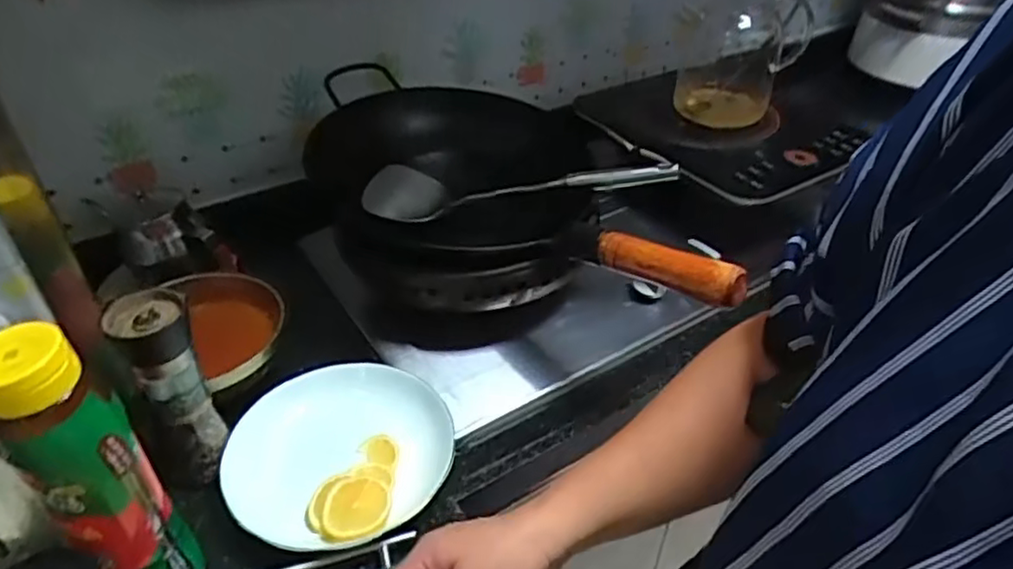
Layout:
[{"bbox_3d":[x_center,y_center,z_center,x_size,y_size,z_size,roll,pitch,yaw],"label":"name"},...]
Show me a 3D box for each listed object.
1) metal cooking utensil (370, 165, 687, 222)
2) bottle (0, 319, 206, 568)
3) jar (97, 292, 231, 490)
[{"bbox_3d":[0.010,-0.116,0.754,0.355,0.044,0.087,-3,35,18],"label":"metal cooking utensil"},{"bbox_3d":[-0.273,0.131,0.441,0.062,0.225,0.064,29,46,32],"label":"bottle"},{"bbox_3d":[-0.276,0.089,0.550,0.054,0.169,0.053,-18,41,-22],"label":"jar"}]

